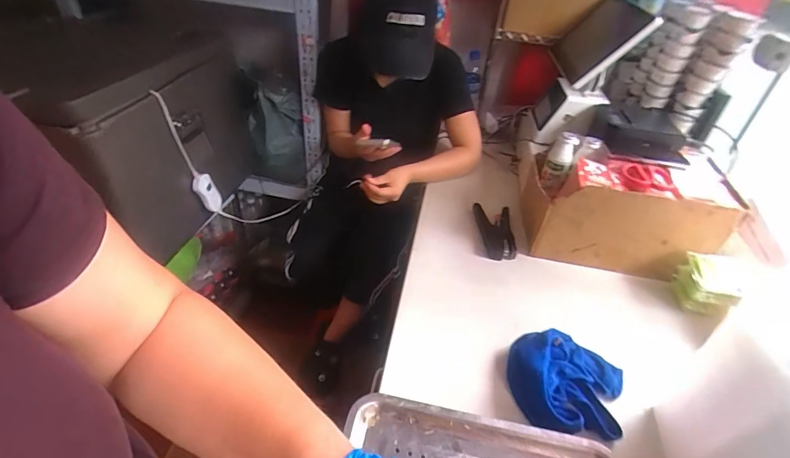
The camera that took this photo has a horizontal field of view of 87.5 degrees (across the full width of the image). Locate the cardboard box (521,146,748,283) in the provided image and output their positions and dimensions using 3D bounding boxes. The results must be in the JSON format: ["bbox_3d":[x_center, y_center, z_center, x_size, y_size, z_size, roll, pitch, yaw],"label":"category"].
[{"bbox_3d":[0.455,-0.028,0.838,0.327,0.195,0.165,8,38,3],"label":"cardboard box"}]

